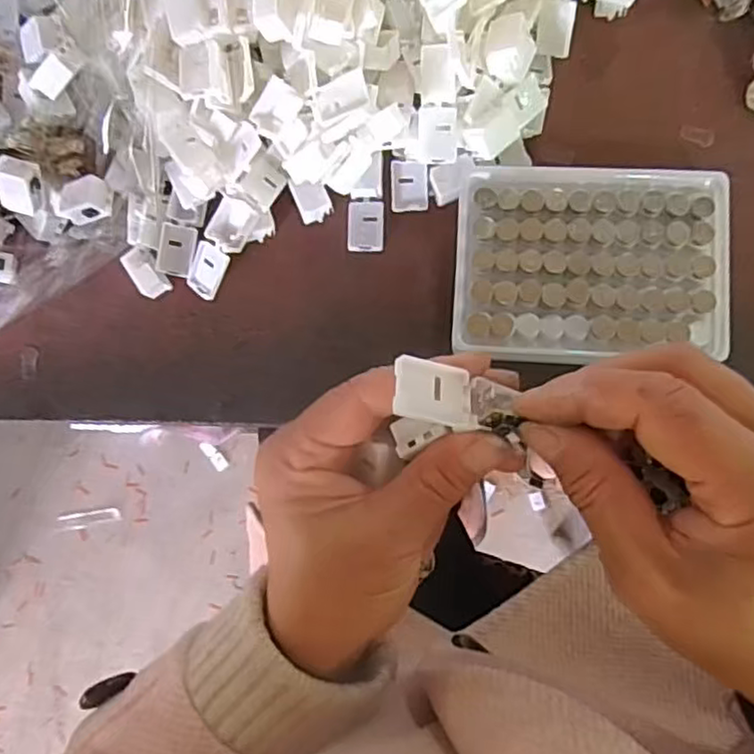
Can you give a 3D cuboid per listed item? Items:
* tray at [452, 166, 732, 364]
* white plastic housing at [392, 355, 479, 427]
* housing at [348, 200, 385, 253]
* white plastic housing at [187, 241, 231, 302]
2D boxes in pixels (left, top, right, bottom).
[{"bbox_3d":[0.106,-0.057,0.338,0.128,0.031,0.098,3,84,6],"label":"tray"},{"bbox_3d":[0.019,0.005,0.215,0.029,0.004,0.020,11,77,-28],"label":"white plastic housing"},{"bbox_3d":[-0.006,-0.083,0.363,0.020,0.004,0.028,2,84,6],"label":"housing"},{"bbox_3d":[-0.093,-0.058,0.362,0.021,0.004,0.028,34,107,15],"label":"white plastic housing"}]

